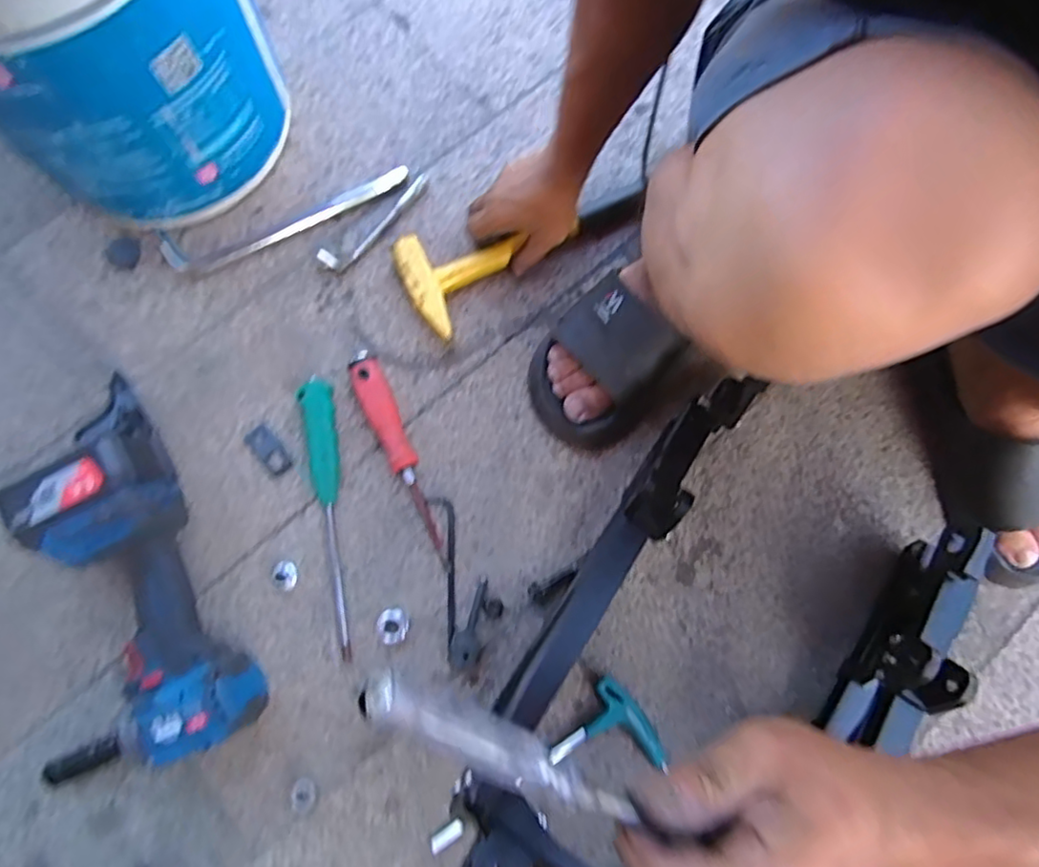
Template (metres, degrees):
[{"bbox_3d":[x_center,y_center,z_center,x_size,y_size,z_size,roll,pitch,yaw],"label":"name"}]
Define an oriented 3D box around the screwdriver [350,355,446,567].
[{"bbox_3d":[-0.106,0.019,0.572,0.029,0.031,0.202,-26,79,-7],"label":"screwdriver"}]

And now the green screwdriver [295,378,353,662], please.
[{"bbox_3d":[-0.169,0.070,0.558,0.030,0.021,0.248,-11,78,-4],"label":"green screwdriver"}]

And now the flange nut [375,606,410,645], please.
[{"bbox_3d":[-0.112,0.168,0.547,0.028,0.013,0.029,0,77,-1],"label":"flange nut"}]

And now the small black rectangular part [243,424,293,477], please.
[{"bbox_3d":[-0.234,0.015,0.585,0.024,0.004,0.051,-39,81,-9],"label":"small black rectangular part"}]

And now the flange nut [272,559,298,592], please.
[{"bbox_3d":[-0.209,0.126,0.557,0.023,0.008,0.023,0,77,-1],"label":"flange nut"}]

